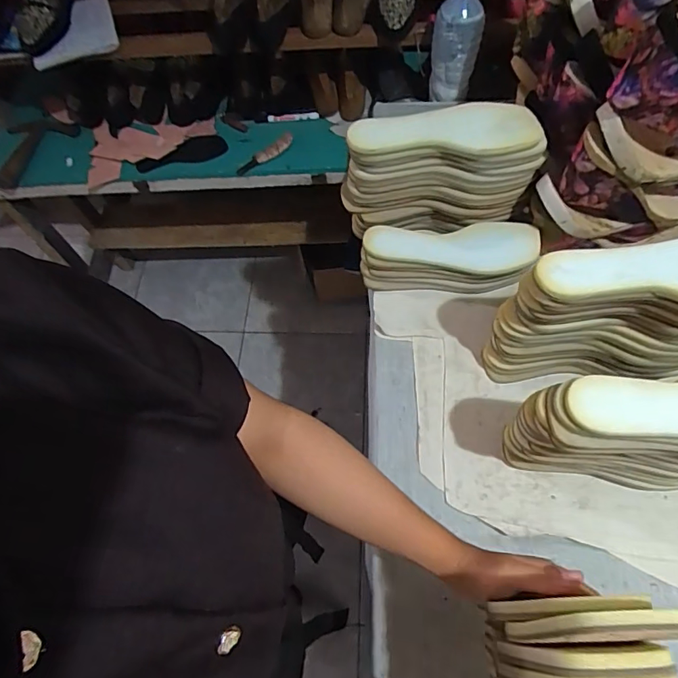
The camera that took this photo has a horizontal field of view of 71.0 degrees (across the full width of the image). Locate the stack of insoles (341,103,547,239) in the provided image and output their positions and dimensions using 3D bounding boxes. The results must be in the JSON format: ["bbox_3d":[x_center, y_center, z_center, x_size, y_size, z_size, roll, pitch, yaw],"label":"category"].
[{"bbox_3d":[0.135,-0.221,0.660,0.251,0.164,0.083,-10,62,-2],"label":"stack of insoles"}]

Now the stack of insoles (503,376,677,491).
[{"bbox_3d":[0.314,0.102,0.481,0.250,0.216,0.078,-5,62,1],"label":"stack of insoles"}]

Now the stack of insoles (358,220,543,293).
[{"bbox_3d":[0.157,-0.118,0.689,0.246,0.082,0.082,-3,62,2],"label":"stack of insoles"}]

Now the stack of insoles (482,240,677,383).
[{"bbox_3d":[0.317,-0.018,0.547,0.255,0.215,0.080,1,62,4],"label":"stack of insoles"}]

